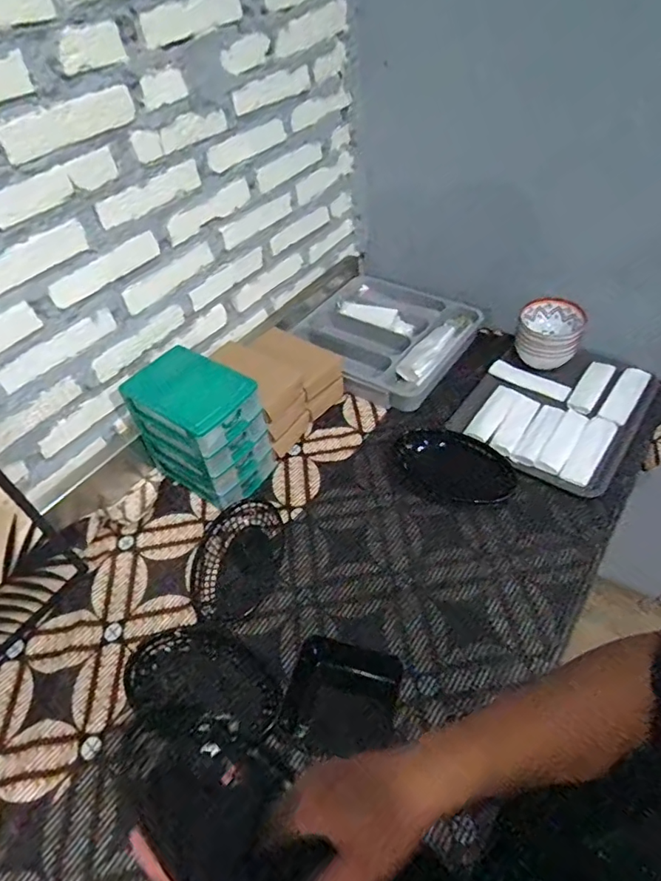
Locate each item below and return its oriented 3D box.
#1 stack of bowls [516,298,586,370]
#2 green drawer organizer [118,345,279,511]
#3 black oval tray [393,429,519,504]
[{"bbox_3d":[0.423,-0.198,1.011,0.116,0.106,0.124,18,52,21],"label":"stack of bowls"},{"bbox_3d":[-0.209,-0.015,0.867,0.171,0.203,0.131,25,55,26],"label":"green drawer organizer"},{"bbox_3d":[0.206,0.044,0.876,0.208,0.034,0.109,20,53,22],"label":"black oval tray"}]

